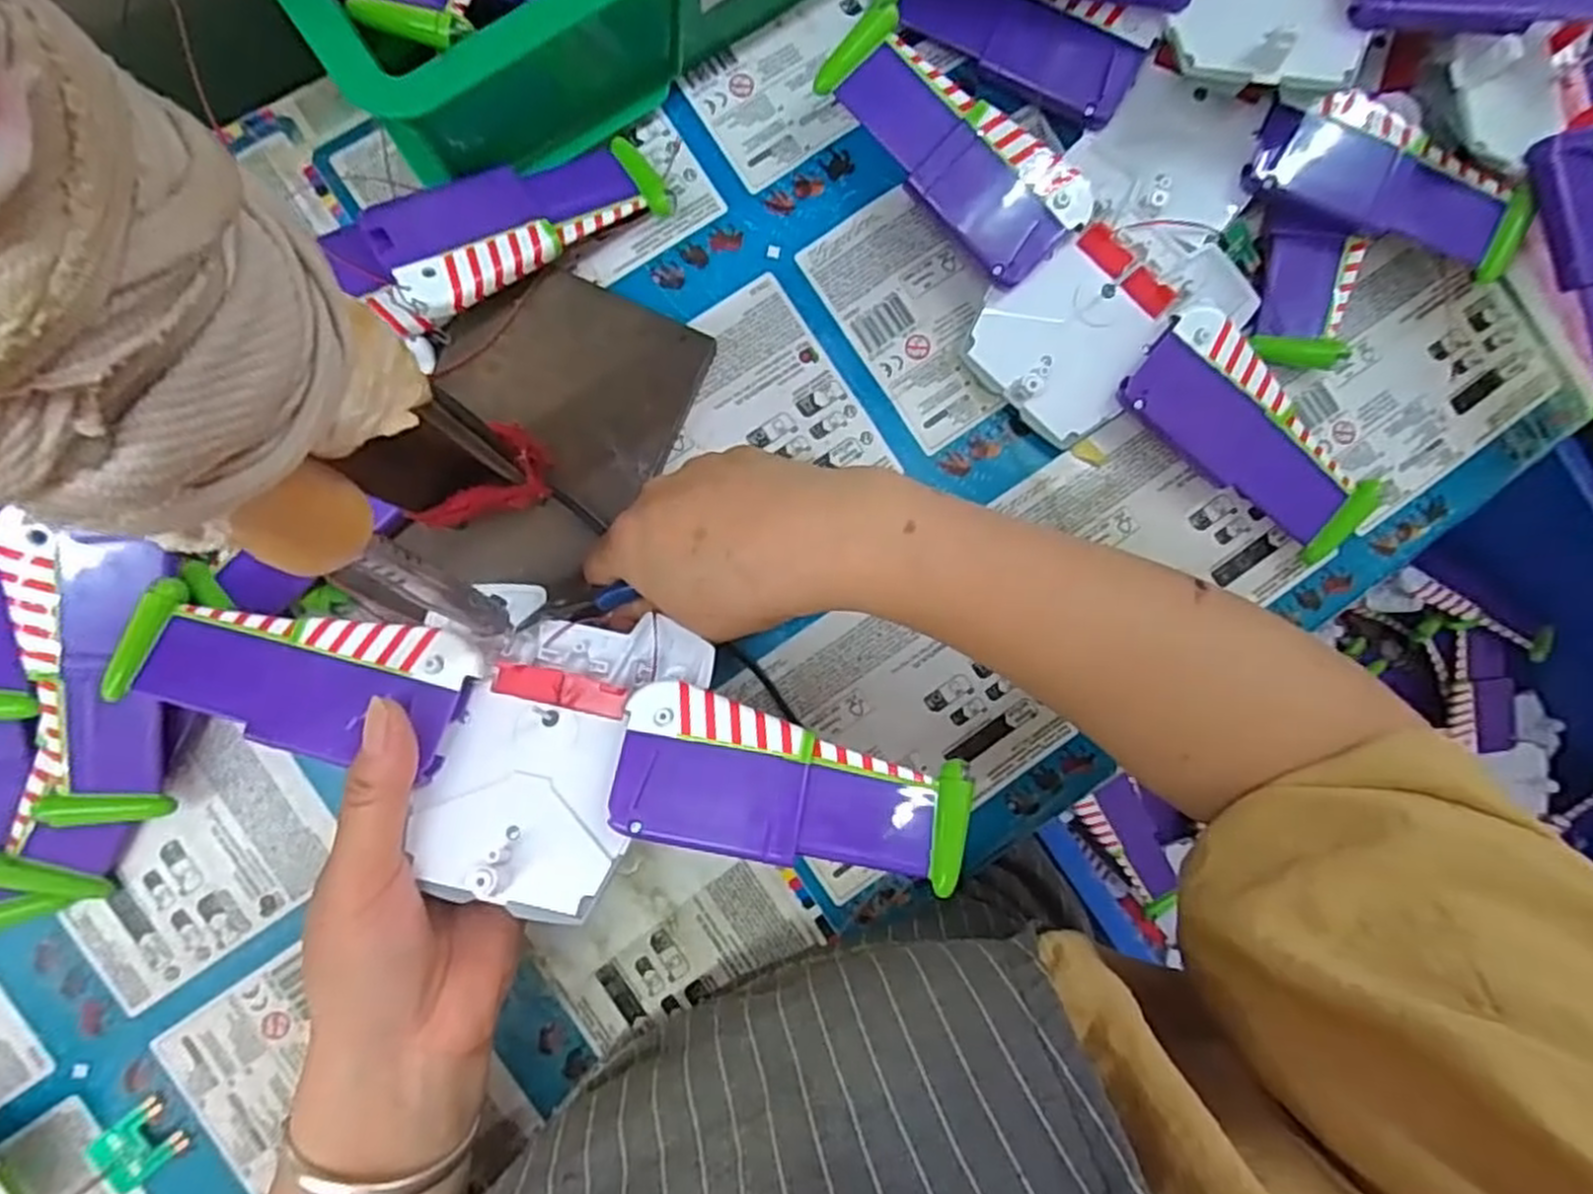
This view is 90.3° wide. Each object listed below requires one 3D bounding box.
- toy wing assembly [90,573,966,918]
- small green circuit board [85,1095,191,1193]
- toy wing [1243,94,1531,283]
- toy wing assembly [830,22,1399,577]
[{"bbox_3d":[-0.089,0.053,0.283,0.290,0.044,0.095,13,88,2],"label":"toy wing assembly"},{"bbox_3d":[-0.266,0.222,0.320,0.027,0.006,0.025,-39,85,-29],"label":"small green circuit board"},{"bbox_3d":[0.253,-0.178,0.343,0.110,0.028,0.044,23,87,-5],"label":"toy wing"},{"bbox_3d":[0.123,-0.118,0.340,0.287,0.031,0.083,35,87,-4],"label":"toy wing assembly"}]

